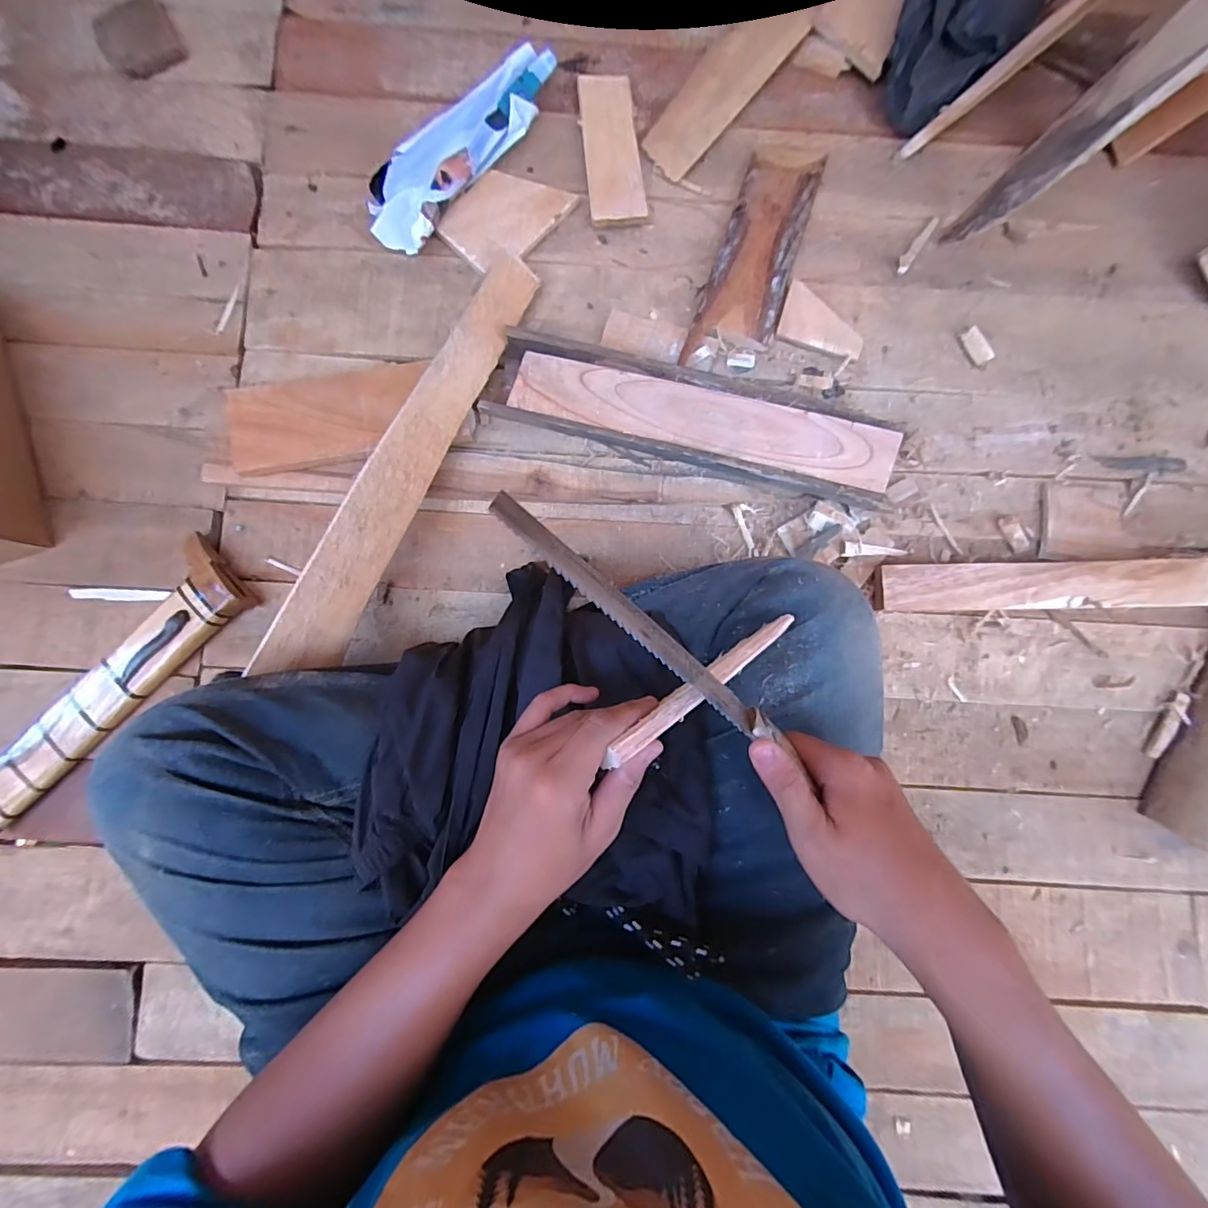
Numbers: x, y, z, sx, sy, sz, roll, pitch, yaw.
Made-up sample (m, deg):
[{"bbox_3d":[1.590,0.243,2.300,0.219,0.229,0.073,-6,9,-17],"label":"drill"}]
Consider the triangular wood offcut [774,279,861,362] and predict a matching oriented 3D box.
[{"bbox_3d":[0.243,-0.311,0.572,0.094,0.017,0.063,23,84,1],"label":"triangular wood offcut"}]

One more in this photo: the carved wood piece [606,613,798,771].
[{"bbox_3d":[0.063,0.046,0.306,0.162,0.014,0.015,-29,85,-32],"label":"carved wood piece"}]

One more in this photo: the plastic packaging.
[{"bbox_3d":[-0.165,-0.486,0.558,0.080,0.054,0.242,37,86,3],"label":"plastic packaging"}]

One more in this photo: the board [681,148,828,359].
[{"bbox_3d":[0.172,-0.396,0.573,0.088,0.020,0.288,18,84,0],"label":"board"}]

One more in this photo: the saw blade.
[{"bbox_3d":[0.029,0.019,0.270,0.214,0.032,0.005,41,113,-16],"label":"saw blade"}]

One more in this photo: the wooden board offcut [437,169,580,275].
[{"bbox_3d":[-0.108,-0.432,0.567,0.091,0.008,0.131,41,84,-3],"label":"wooden board offcut"}]

